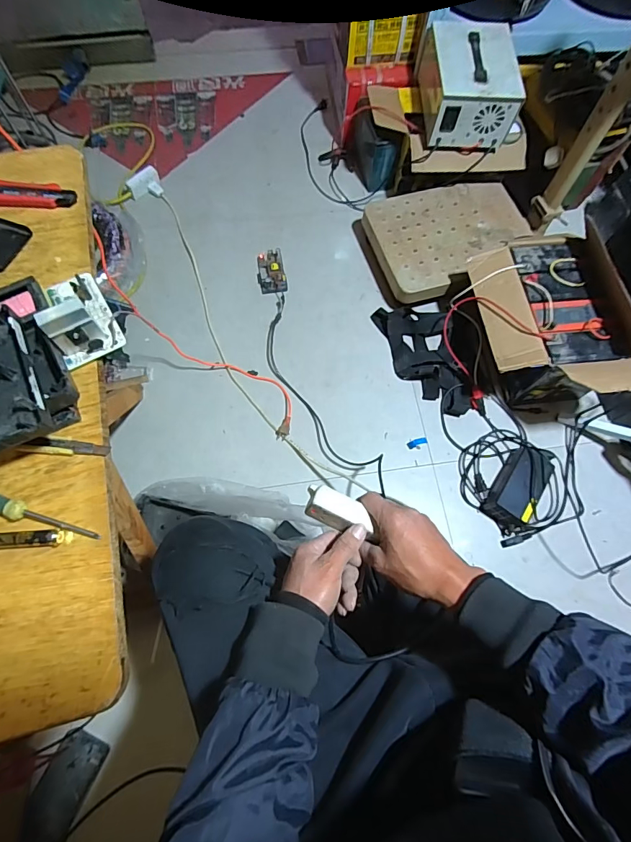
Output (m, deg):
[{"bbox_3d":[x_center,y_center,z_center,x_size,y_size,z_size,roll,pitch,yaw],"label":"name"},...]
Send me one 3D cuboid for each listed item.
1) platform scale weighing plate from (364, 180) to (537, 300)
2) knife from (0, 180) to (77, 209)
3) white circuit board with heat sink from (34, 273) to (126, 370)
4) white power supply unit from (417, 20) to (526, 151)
[{"bbox_3d":[0.364,-0.502,1.139,0.418,0.044,0.310,-19,72,-8],"label":"platform scale weighing plate"},{"bbox_3d":[-0.374,-0.280,0.518,0.150,0.017,0.034,3,69,0],"label":"knife"},{"bbox_3d":[-0.251,-0.122,0.442,0.059,0.059,0.114,-22,71,-10],"label":"white circuit board with heat sink"},{"bbox_3d":[0.378,-0.837,1.061,0.200,0.146,0.247,-2,69,-2],"label":"white power supply unit"}]

